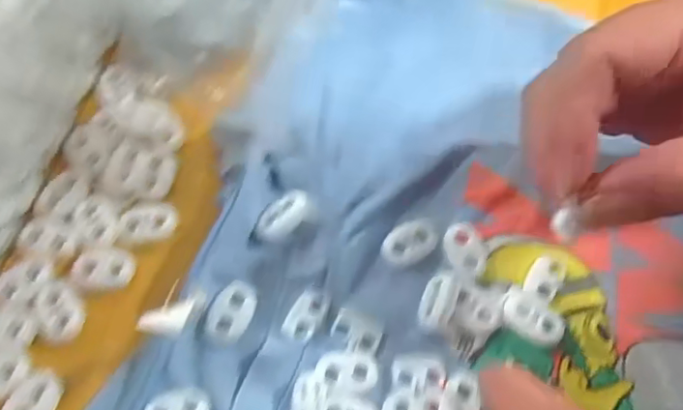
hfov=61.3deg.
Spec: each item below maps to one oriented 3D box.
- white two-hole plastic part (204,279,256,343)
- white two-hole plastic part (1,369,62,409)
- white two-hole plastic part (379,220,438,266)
[{"bbox_3d":[-0.040,0.039,0.211,0.015,0.004,0.023,23,66,8],"label":"white two-hole plastic part"},{"bbox_3d":[-0.106,0.068,0.197,0.015,0.004,0.022,35,68,13],"label":"white two-hole plastic part"},{"bbox_3d":[0.027,0.014,0.224,0.024,0.004,0.014,-26,68,-14],"label":"white two-hole plastic part"}]

